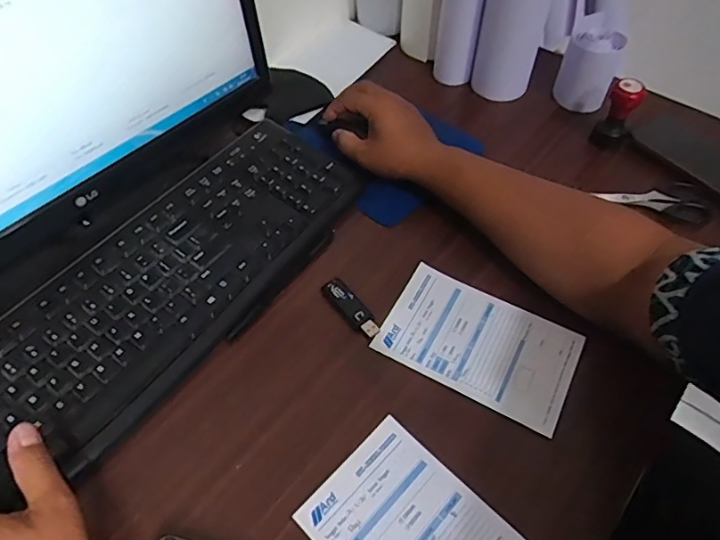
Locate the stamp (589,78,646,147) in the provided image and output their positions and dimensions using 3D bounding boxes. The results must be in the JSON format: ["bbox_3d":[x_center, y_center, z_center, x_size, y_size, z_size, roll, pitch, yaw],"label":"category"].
[{"bbox_3d":[0.292,-0.178,0.596,0.033,0.075,0.029,23,56,16],"label":"stamp"}]

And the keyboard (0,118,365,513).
[{"bbox_3d":[-0.175,0.011,0.484,0.156,0.023,0.422,34,61,21],"label":"keyboard"}]

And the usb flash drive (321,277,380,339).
[{"bbox_3d":[-0.009,0.034,0.481,0.020,0.010,0.071,-33,60,-23],"label":"usb flash drive"}]

